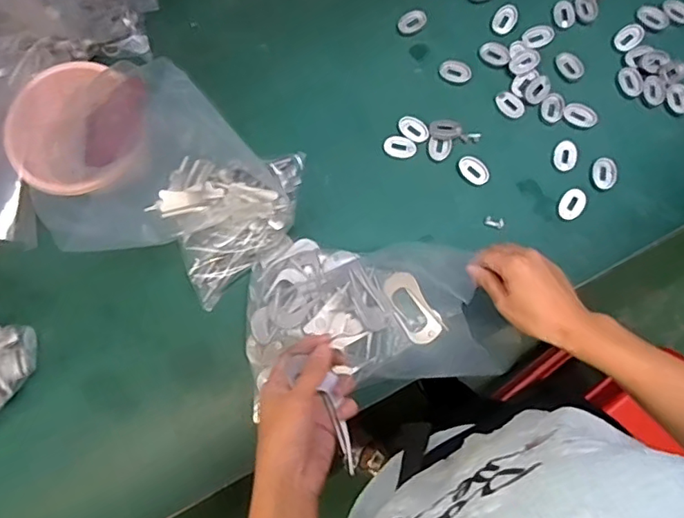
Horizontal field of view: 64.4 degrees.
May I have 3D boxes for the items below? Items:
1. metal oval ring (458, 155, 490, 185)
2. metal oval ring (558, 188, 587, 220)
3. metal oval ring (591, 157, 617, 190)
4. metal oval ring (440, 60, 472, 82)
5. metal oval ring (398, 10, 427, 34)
[{"bbox_3d":[0.155,-0.104,0.639,0.027,0.004,0.039,-43,82,-7],"label":"metal oval ring"},{"bbox_3d":[0.267,-0.063,0.629,0.026,0.007,0.038,31,81,6],"label":"metal oval ring"},{"bbox_3d":[0.306,-0.099,0.633,0.029,0.004,0.038,0,79,1],"label":"metal oval ring"},{"bbox_3d":[0.140,-0.232,0.668,0.039,0.004,0.028,23,81,5],"label":"metal oval ring"},{"bbox_3d":[0.089,-0.301,0.686,0.036,0.004,0.024,-34,81,-5],"label":"metal oval ring"}]

